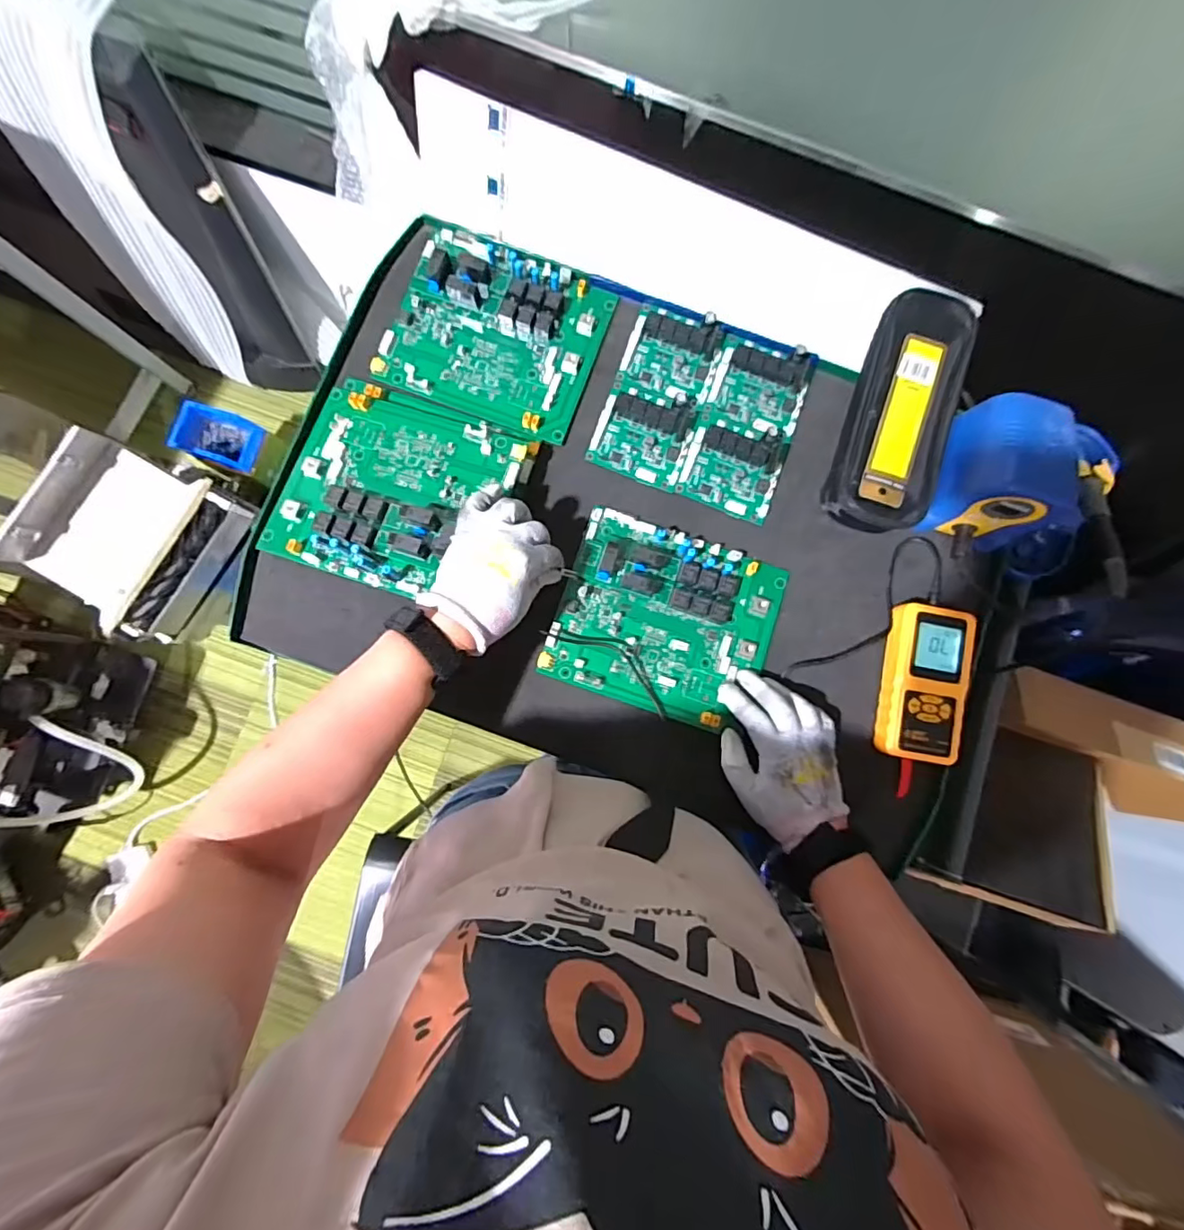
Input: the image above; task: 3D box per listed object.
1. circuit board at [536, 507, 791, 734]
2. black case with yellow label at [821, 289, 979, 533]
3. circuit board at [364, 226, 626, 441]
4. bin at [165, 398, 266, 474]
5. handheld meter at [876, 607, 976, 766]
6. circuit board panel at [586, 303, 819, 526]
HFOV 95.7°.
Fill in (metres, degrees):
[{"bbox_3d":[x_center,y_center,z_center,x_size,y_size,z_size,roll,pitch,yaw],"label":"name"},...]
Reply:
[{"bbox_3d":[0.071,0.004,0.503,0.197,0.026,0.171,19,83,1],"label":"circuit board"},{"bbox_3d":[0.299,-0.195,0.519,0.095,0.038,0.233,18,83,1],"label":"black case with yellow label"},{"bbox_3d":[-0.094,-0.283,0.535,0.200,0.020,0.172,20,83,1],"label":"circuit board"},{"bbox_3d":[-0.799,-0.386,1.157,0.168,0.065,0.119,17,83,1],"label":"bin"},{"bbox_3d":[0.312,0.064,0.500,0.068,0.026,0.141,10,83,0],"label":"handheld meter"},{"bbox_3d":[0.112,-0.207,0.535,0.186,0.022,0.179,20,83,1],"label":"circuit board panel"}]

